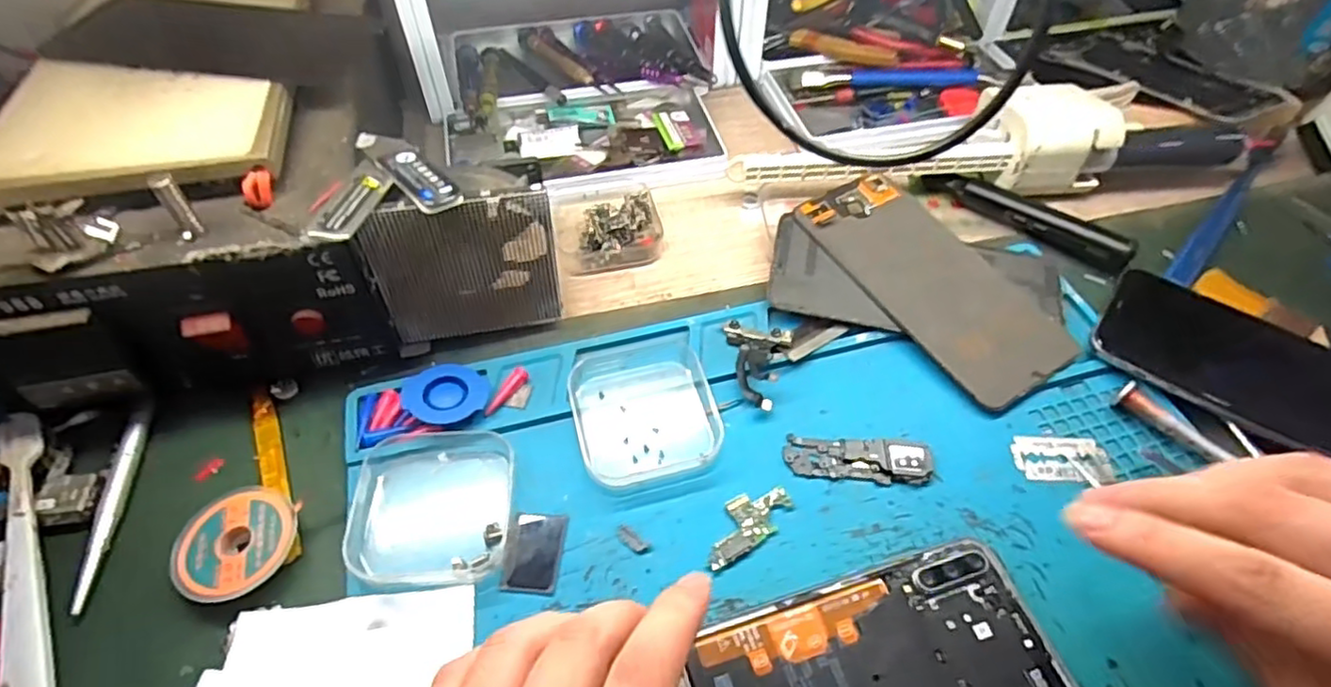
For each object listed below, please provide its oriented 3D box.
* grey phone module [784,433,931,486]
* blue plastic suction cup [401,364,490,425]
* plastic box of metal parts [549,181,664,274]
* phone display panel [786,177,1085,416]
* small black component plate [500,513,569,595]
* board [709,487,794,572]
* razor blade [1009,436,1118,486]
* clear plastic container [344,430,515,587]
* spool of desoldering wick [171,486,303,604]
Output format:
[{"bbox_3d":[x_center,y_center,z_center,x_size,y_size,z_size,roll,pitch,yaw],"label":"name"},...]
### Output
[{"bbox_3d":[0.087,0.051,0.296,0.064,0.004,0.020,4,53,2],"label":"grey phone module"},{"bbox_3d":[-0.101,0.024,0.305,0.038,0.010,0.033,27,57,18],"label":"blue plastic suction cup"},{"bbox_3d":[-0.035,-0.073,0.388,0.059,0.021,0.065,-12,54,-10],"label":"plastic box of metal parts"},{"bbox_3d":[0.140,-0.035,0.352,0.068,0.004,0.148,-27,62,-18],"label":"phone display panel"},{"bbox_3d":[-0.052,0.084,0.267,0.021,0.004,0.032,6,53,3],"label":"small black component plate"},{"bbox_3d":[0.034,0.075,0.277,0.045,0.004,0.021,-28,58,-21],"label":"board"},{"bbox_3d":[0.179,0.051,0.299,0.041,0.004,0.024,3,53,1],"label":"razor blade"},{"bbox_3d":[-0.096,0.066,0.276,0.062,0.011,0.065,-3,53,-4],"label":"clear plastic container"},{"bbox_3d":[-0.170,0.080,0.263,0.041,0.012,0.045,1,53,-1],"label":"spool of desoldering wick"}]

